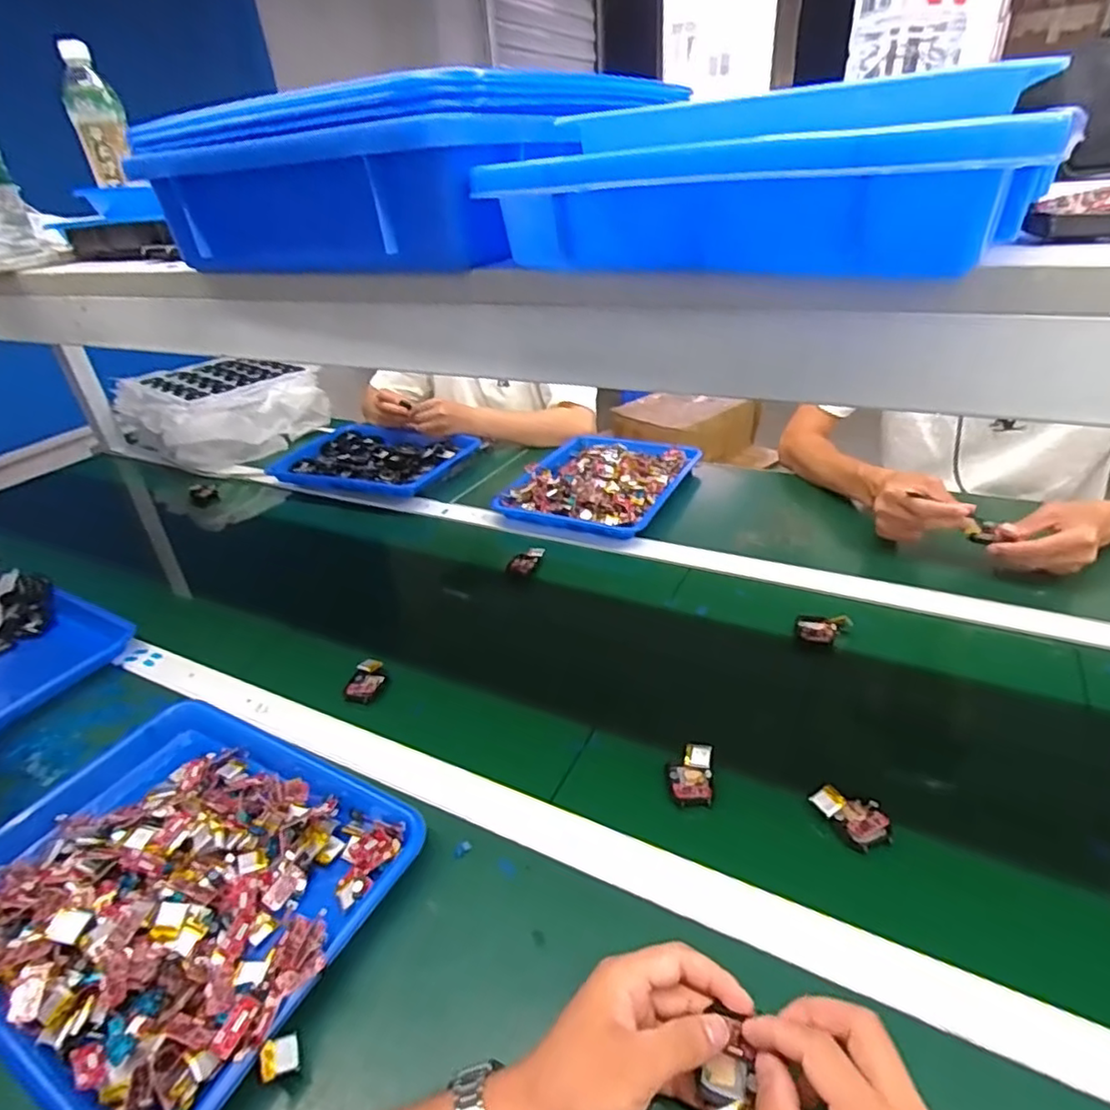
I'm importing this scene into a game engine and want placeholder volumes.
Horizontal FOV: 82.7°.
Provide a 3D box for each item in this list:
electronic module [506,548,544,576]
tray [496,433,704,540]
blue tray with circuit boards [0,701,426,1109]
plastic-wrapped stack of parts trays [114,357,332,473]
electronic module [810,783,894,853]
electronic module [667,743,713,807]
[{"bbox_3d":[-0.041,0.009,0.852,0.040,0.015,0.059,8,34,20],"label":"electronic module"},{"bbox_3d":[0.075,-0.120,0.995,0.232,0.033,0.281,12,35,25],"label":"tray"},{"bbox_3d":[-0.293,0.243,0.490,0.339,0.046,0.262,13,36,26],"label":"blue tray with circuit boards"},{"bbox_3d":[-0.722,-0.331,1.365,0.337,0.123,0.342,20,39,34],"label":"plastic-wrapped stack of parts trays"},{"bbox_3d":[0.236,0.205,0.498,0.038,0.015,0.055,-23,36,-27],"label":"electronic module"},{"bbox_3d":[0.116,0.188,0.541,0.036,0.017,0.053,2,32,11],"label":"electronic module"}]

